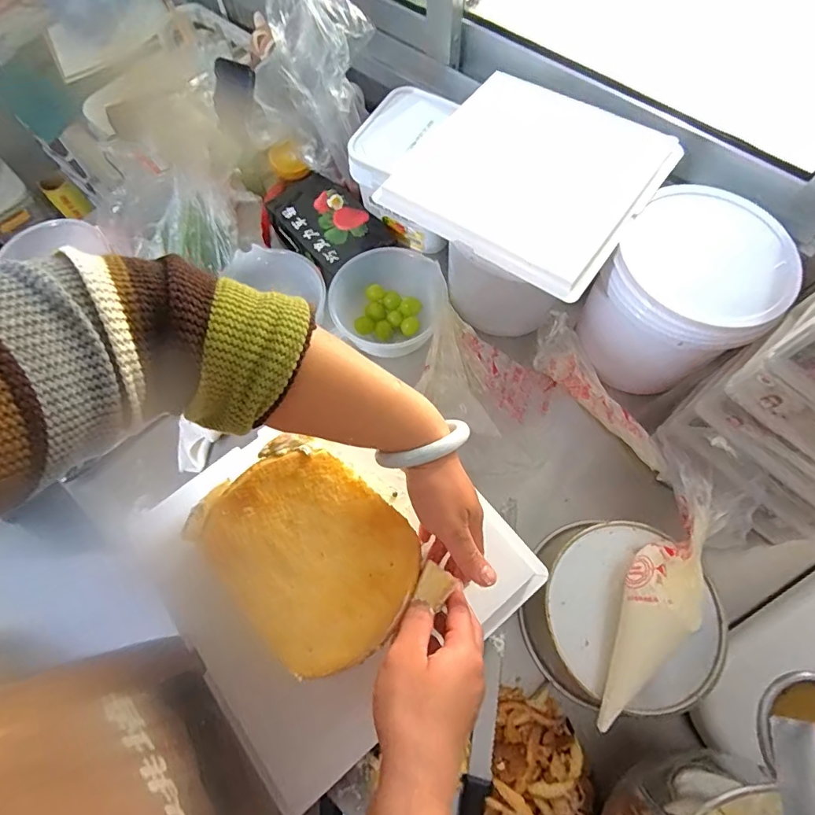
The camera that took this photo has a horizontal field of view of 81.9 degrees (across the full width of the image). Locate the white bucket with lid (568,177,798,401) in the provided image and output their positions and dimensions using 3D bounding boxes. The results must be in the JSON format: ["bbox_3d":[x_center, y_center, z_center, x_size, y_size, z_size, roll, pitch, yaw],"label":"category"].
[{"bbox_3d":[0.341,-0.136,0.600,0.186,0.177,0.181,-1,68,2],"label":"white bucket with lid"}]

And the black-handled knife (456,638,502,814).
[{"bbox_3d":[0.077,0.391,0.507,0.036,0.014,0.244,9,69,6],"label":"black-handled knife"}]

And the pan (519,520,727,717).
[{"bbox_3d":[0.229,0.234,0.515,0.180,0.062,0.176,-1,68,2],"label":"pan"}]

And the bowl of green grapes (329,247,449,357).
[{"bbox_3d":[-0.017,-0.144,0.675,0.152,0.085,0.153,-1,68,2],"label":"bowl of green grapes"}]

